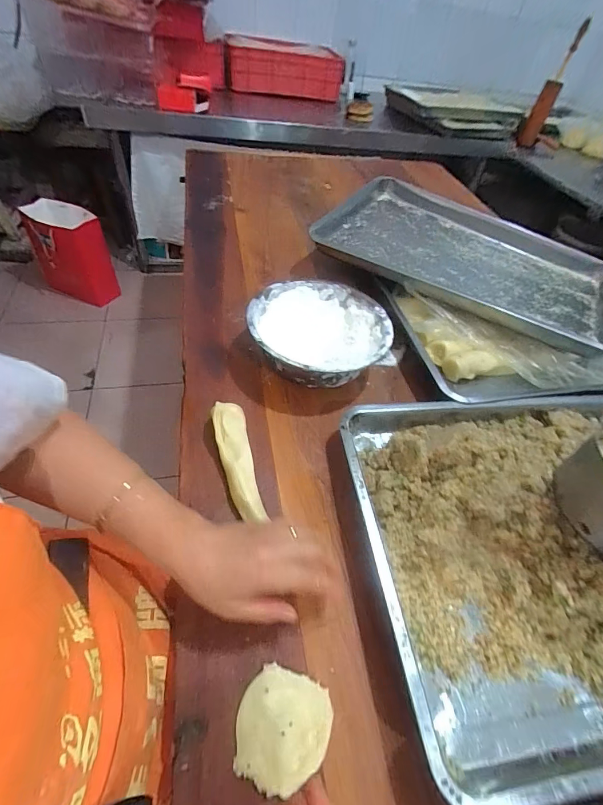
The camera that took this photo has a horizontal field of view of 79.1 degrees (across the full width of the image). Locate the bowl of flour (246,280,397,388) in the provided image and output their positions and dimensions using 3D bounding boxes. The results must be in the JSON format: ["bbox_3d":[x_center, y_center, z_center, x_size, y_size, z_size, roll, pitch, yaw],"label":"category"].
[{"bbox_3d":[0.029,-0.106,0.599,0.216,0.082,0.221,4,50,-5],"label":"bowl of flour"}]

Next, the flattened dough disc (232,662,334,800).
[{"bbox_3d":[-0.016,0.280,0.315,0.077,0.006,0.078,3,51,-4],"label":"flattened dough disc"}]

